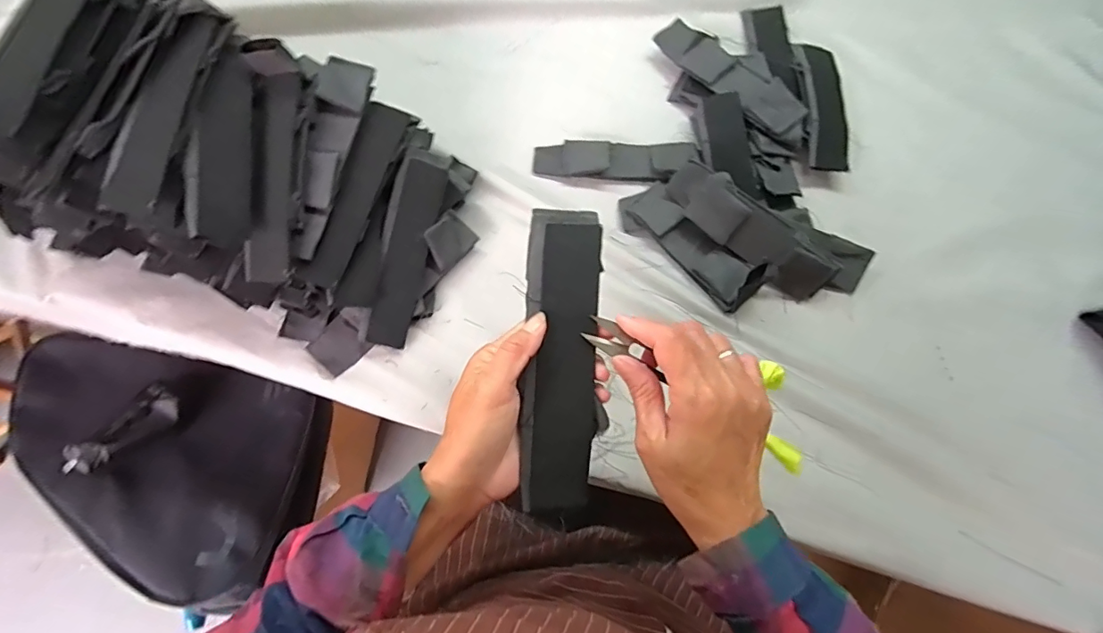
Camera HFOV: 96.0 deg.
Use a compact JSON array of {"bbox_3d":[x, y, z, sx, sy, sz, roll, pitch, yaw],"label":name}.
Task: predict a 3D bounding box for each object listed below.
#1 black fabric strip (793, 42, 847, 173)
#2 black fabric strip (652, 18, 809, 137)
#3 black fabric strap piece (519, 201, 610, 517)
[{"bbox_3d":[0.303,-0.245,0.556,0.043,0.020,0.178,5,70,4],"label":"black fabric strip"},{"bbox_3d":[0.193,-0.269,0.559,0.051,0.029,0.196,-40,74,-12],"label":"black fabric strip"},{"bbox_3d":[0.006,0.029,0.328,0.046,0.016,0.197,3,86,1],"label":"black fabric strap piece"}]

